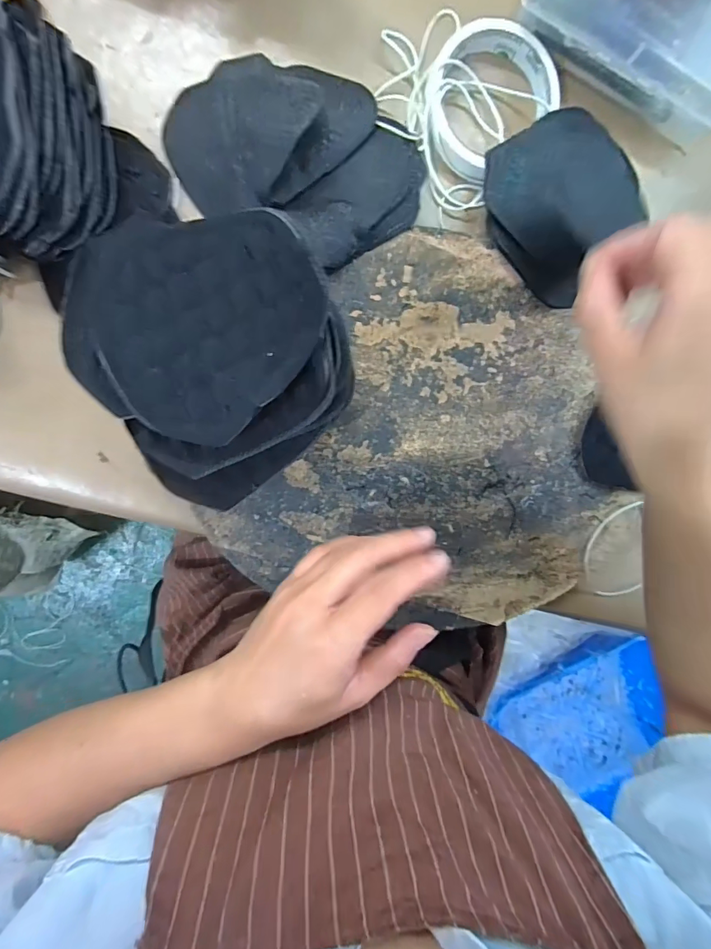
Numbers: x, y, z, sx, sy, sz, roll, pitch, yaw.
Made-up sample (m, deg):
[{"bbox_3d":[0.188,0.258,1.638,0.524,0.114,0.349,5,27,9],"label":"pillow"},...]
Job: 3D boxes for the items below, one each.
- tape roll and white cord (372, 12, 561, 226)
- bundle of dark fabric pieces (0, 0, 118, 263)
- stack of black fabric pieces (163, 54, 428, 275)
[{"bbox_3d":[0.067,-0.252,0.291,0.109,0.013,0.109,37,92,-8],"label":"tape roll and white cord"},{"bbox_3d":[-0.183,-0.182,0.244,0.076,0.078,0.109,1,96,-6],"label":"bundle of dark fabric pieces"},{"bbox_3d":[-0.039,-0.203,0.273,0.169,0.039,0.114,22,94,-7],"label":"stack of black fabric pieces"}]

